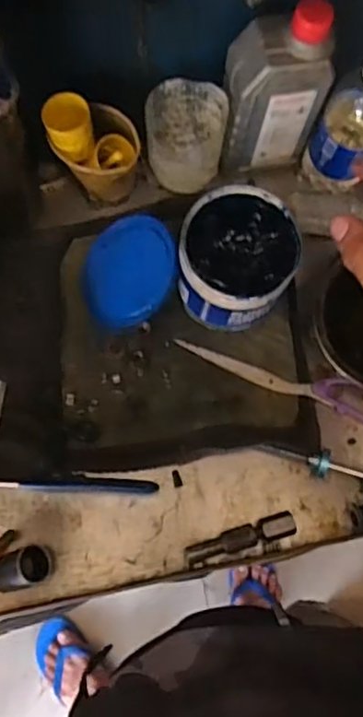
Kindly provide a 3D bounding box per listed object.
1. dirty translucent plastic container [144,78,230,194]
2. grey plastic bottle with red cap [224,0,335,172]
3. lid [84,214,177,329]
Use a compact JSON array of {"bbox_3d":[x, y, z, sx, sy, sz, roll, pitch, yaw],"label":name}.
[{"bbox_3d":[0.005,-0.200,0.581,0.070,0.089,0.071,-8,74,-4],"label":"dirty translucent plastic container"},{"bbox_3d":[0.081,-0.236,0.544,0.081,0.159,0.051,-6,74,-4],"label":"grey plastic bottle with red cap"},{"bbox_3d":[-0.048,-0.083,0.568,0.097,0.005,0.100,-5,79,30],"label":"lid"}]

